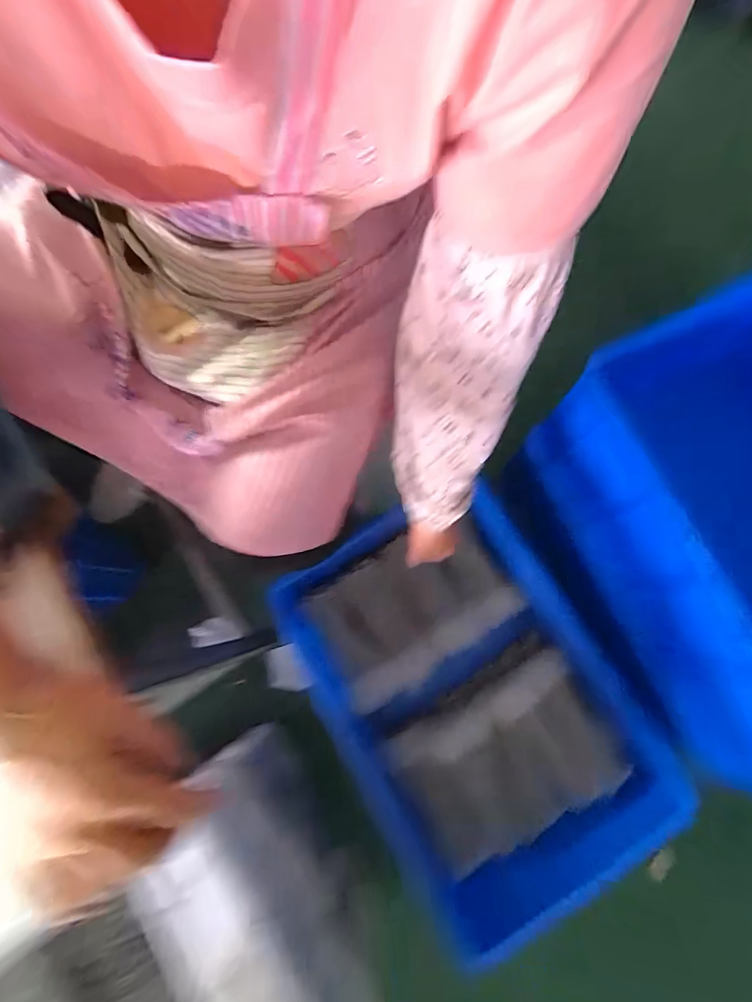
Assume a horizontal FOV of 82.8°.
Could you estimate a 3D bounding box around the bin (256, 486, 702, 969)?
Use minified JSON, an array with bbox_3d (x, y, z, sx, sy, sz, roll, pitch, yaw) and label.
[{"bbox_3d":[0.161,0.323,0.754,0.426,0.190,0.643,-32,78,-6],"label":"bin"}]

